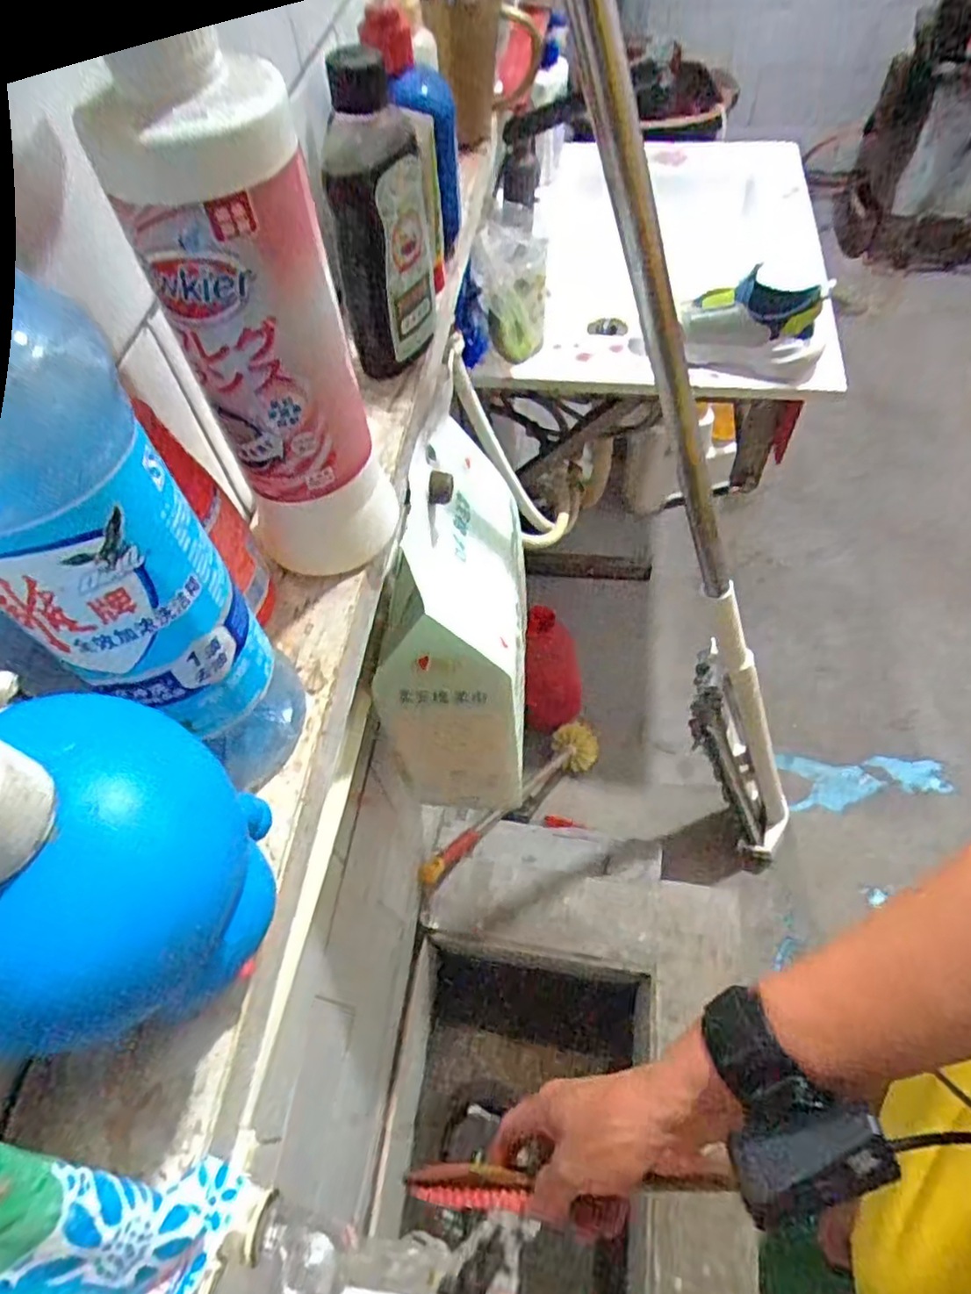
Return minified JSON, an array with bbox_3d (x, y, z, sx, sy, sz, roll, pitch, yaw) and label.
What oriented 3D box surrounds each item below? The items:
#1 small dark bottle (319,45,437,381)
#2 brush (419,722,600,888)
[{"bbox_3d":[-0.054,-0.220,0.363,0.038,0.135,0.057,9,60,8],"label":"small dark bottle"},{"bbox_3d":[0.060,0.240,1.118,0.083,0.089,0.479,33,28,20],"label":"brush"}]

